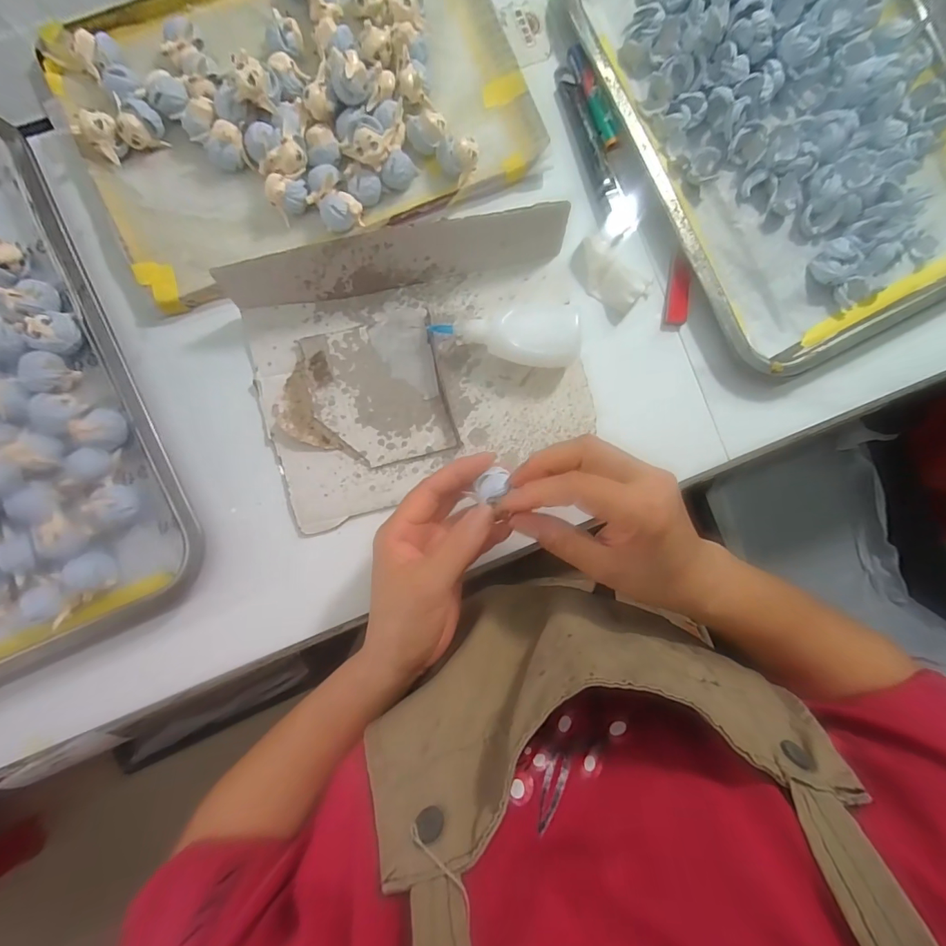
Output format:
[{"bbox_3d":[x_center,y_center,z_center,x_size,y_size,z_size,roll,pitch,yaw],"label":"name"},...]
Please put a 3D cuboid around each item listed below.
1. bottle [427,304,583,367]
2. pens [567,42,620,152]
[{"bbox_3d":[0.025,-0.094,0.323,0.100,0.031,0.039,-2,90,-4],"label":"bottle"},{"bbox_3d":[0.090,-0.281,0.338,0.010,0.007,0.082,-21,92,-4],"label":"pens"}]

